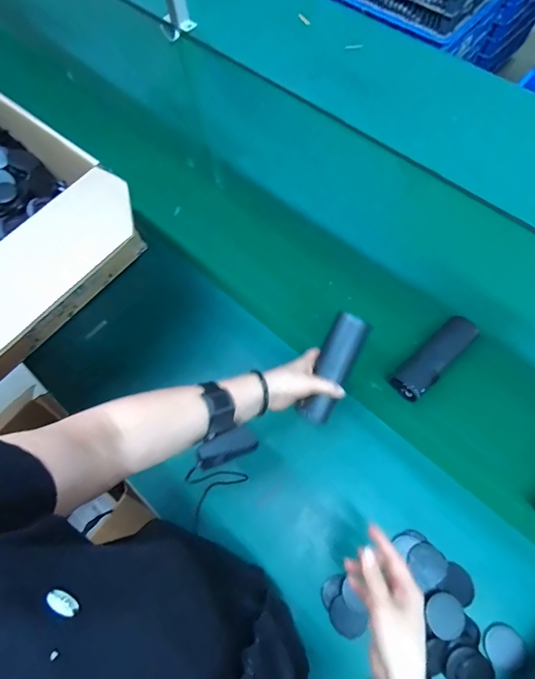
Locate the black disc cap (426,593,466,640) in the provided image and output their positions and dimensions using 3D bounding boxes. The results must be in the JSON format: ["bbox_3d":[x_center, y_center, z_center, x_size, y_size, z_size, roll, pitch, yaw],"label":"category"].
[{"bbox_3d":[0.231,0.359,0.477,0.052,0.004,0.046,-22,61,-19],"label":"black disc cap"}]

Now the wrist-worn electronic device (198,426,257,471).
[{"bbox_3d":[-0.046,0.125,0.426,0.068,0.018,0.029,-19,69,-18],"label":"wrist-worn electronic device"}]

